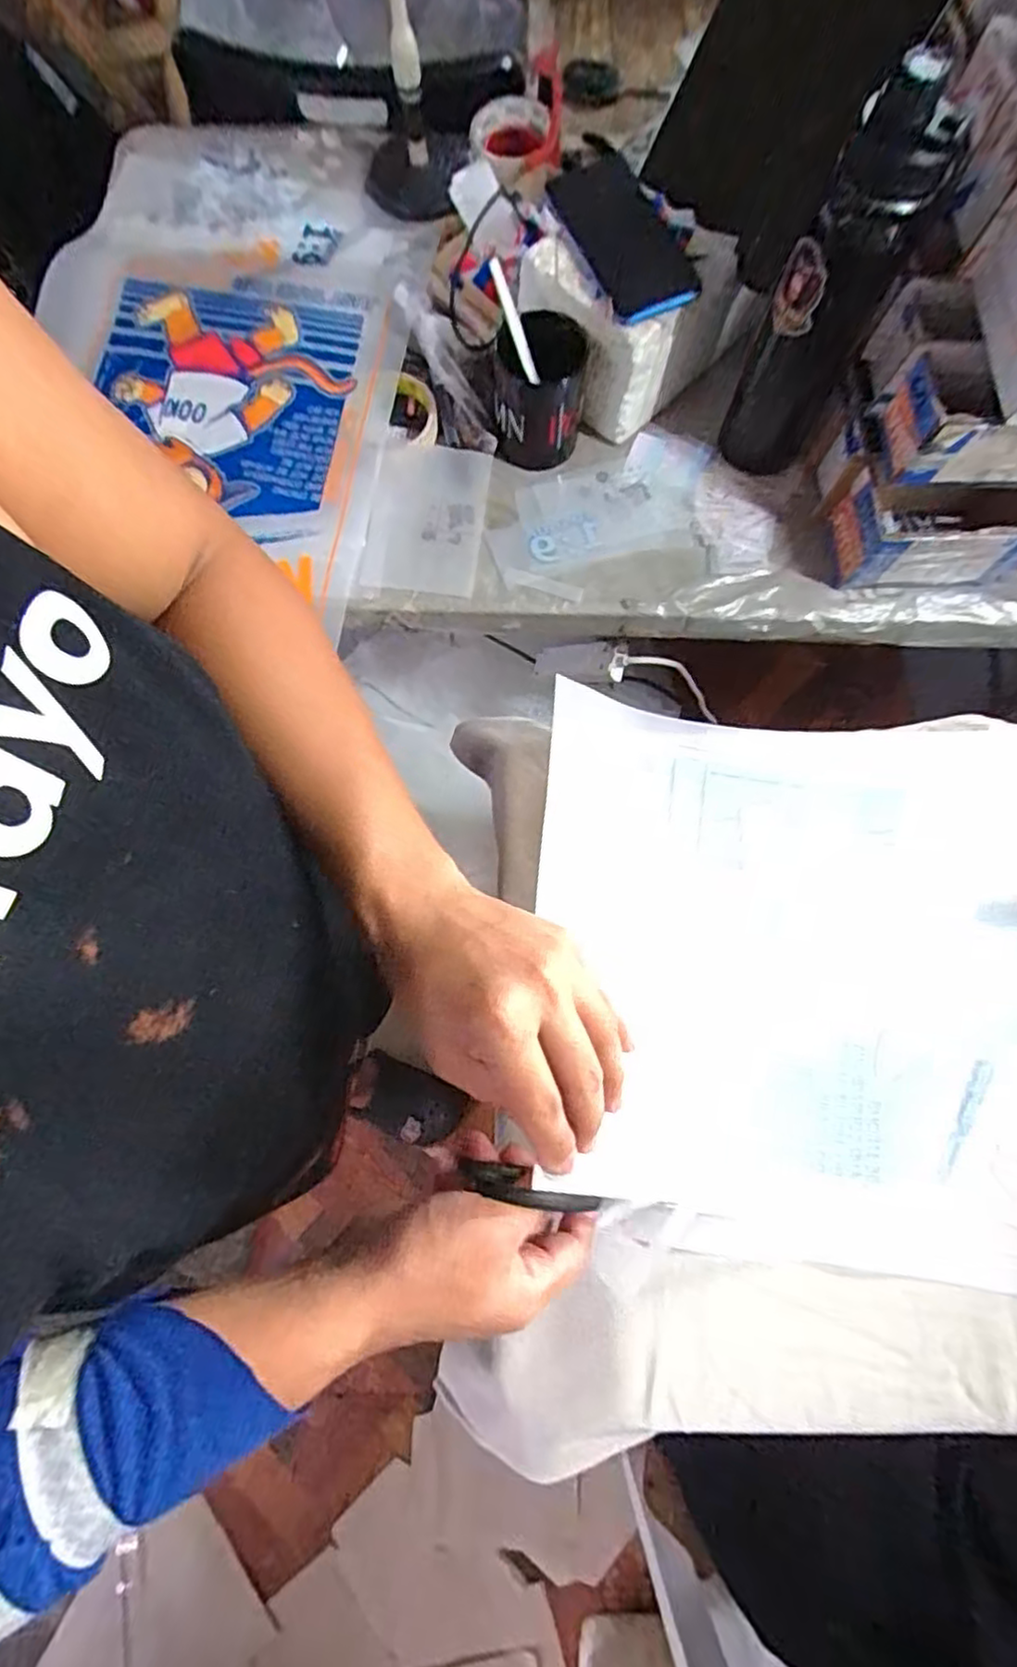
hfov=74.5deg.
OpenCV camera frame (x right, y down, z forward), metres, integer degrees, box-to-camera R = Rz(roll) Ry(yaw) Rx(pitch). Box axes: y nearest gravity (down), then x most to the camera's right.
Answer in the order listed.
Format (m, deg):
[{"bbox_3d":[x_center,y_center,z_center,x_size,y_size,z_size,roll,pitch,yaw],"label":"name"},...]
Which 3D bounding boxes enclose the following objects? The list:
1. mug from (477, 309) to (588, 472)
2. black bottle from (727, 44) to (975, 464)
[{"bbox_3d":[0.021,-0.400,0.607,0.097,0.082,0.083,10,76,1],"label":"mug"},{"bbox_3d":[0.244,-0.403,0.527,0.076,0.264,0.077,27,77,5],"label":"black bottle"}]

